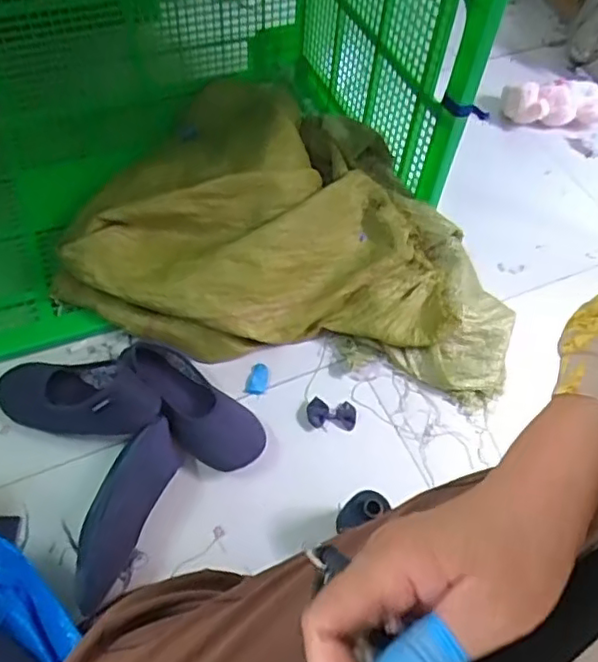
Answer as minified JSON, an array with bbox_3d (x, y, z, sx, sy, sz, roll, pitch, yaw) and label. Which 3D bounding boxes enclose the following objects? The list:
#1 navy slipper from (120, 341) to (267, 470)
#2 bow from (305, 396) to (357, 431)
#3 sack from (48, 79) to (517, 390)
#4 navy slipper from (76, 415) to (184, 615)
[{"bbox_3d":[-0.146,0.101,0.865,0.100,0.067,0.232,-37,66,-25],"label":"navy slipper"},{"bbox_3d":[0.048,0.124,0.911,0.073,0.009,0.047,11,56,3],"label":"bow"},{"bbox_3d":[0.002,-0.178,1.003,0.685,0.178,0.458,9,56,2],"label":"sack"},{"bbox_3d":[-0.212,0.217,0.779,0.065,0.070,0.225,20,57,9],"label":"navy slipper"}]

